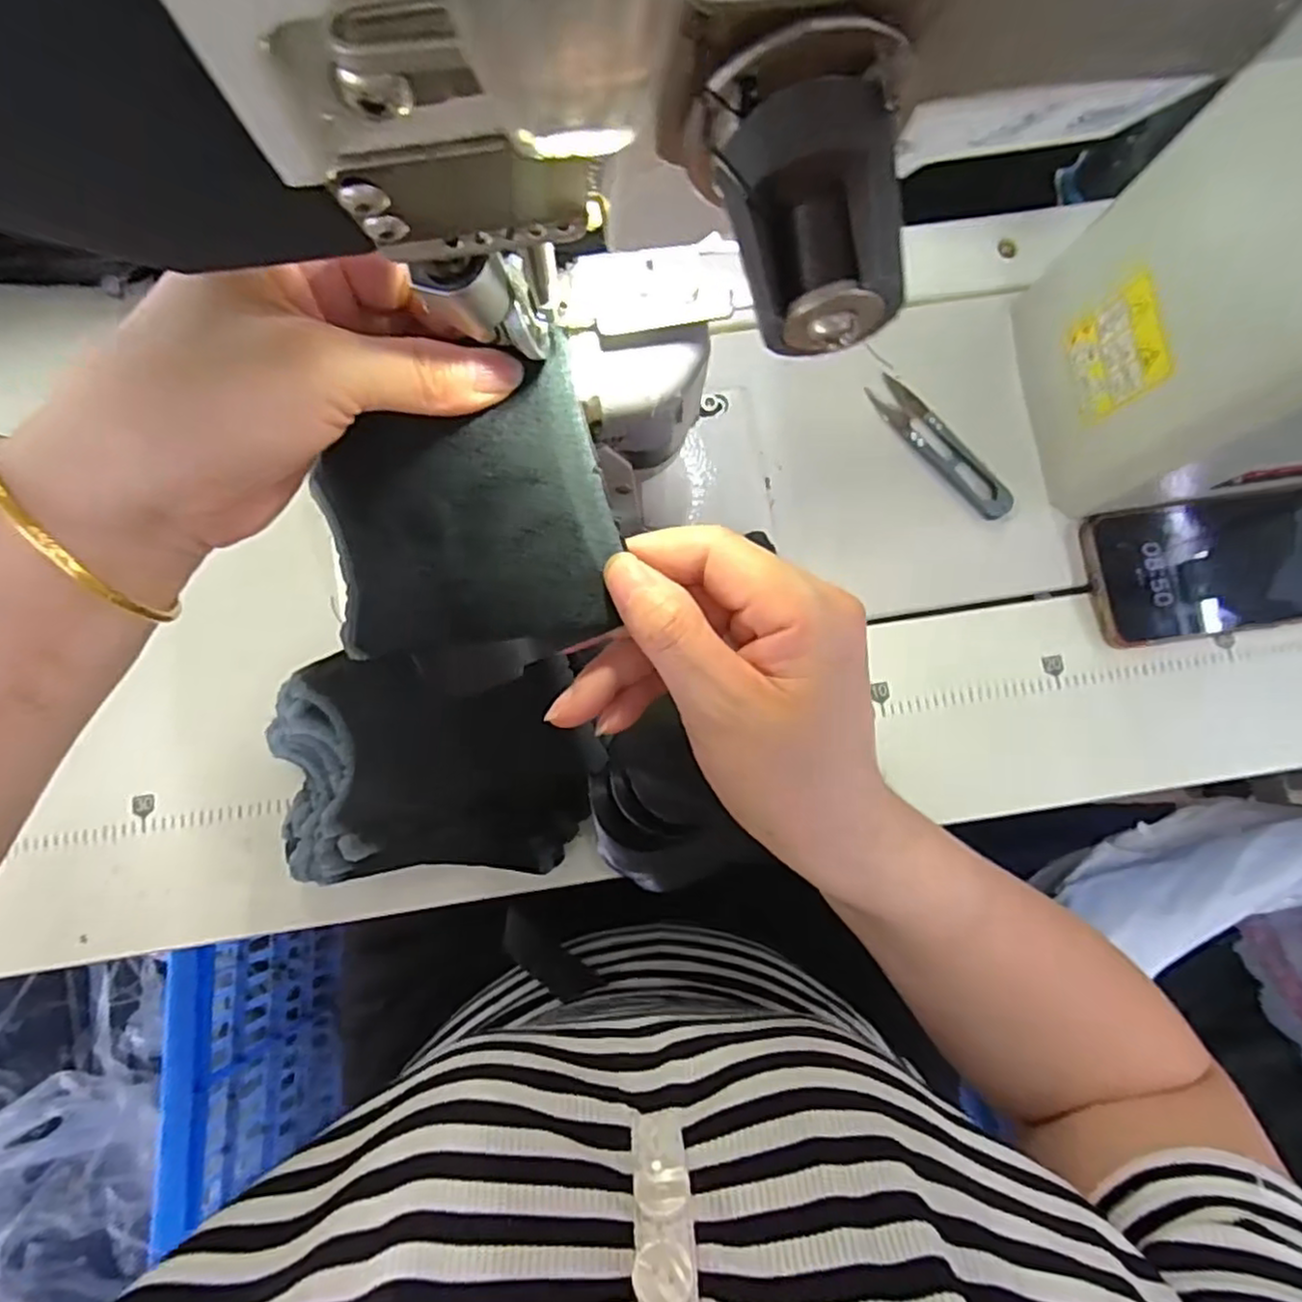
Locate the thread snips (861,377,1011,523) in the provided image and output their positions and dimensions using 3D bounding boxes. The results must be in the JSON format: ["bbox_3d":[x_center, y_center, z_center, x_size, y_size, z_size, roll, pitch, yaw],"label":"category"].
[{"bbox_3d":[0.165,-0.116,0.399,0.024,0.010,0.102,-43,82,-9],"label":"thread snips"}]

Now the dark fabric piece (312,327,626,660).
[{"bbox_3d":[-0.064,-0.043,0.233,0.100,0.012,0.085,-6,100,16],"label":"dark fabric piece"}]

